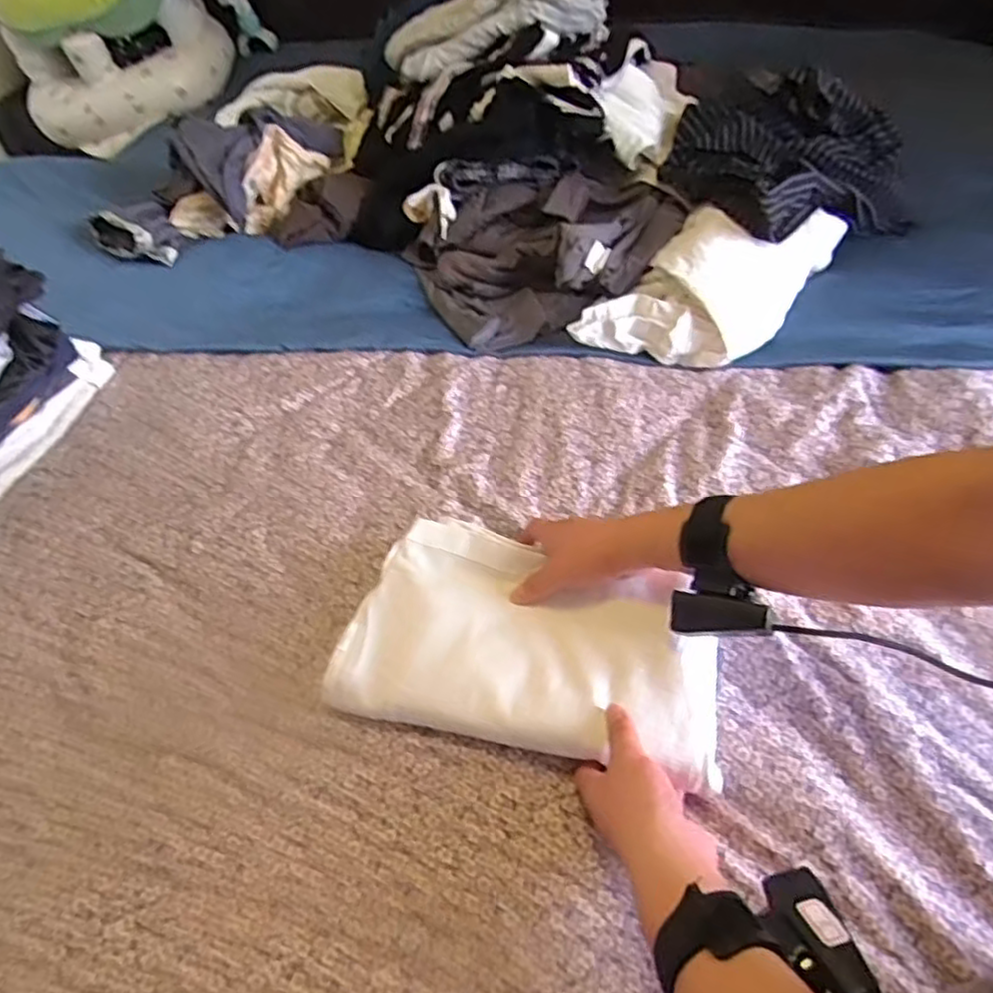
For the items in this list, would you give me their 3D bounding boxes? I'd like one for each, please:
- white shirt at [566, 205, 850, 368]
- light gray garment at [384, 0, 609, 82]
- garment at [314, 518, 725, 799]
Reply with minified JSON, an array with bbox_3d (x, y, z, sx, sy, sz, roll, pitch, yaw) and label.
[{"bbox_3d":[0.258,-0.253,0.836,0.307,0.101,0.152,-36,57,-23],"label":"white shirt"},{"bbox_3d":[-0.001,-0.646,0.950,0.293,0.116,0.189,-9,48,-3],"label":"light gray garment"},{"bbox_3d":[0.032,0.120,0.573,0.291,0.061,0.164,11,52,13],"label":"garment"}]

